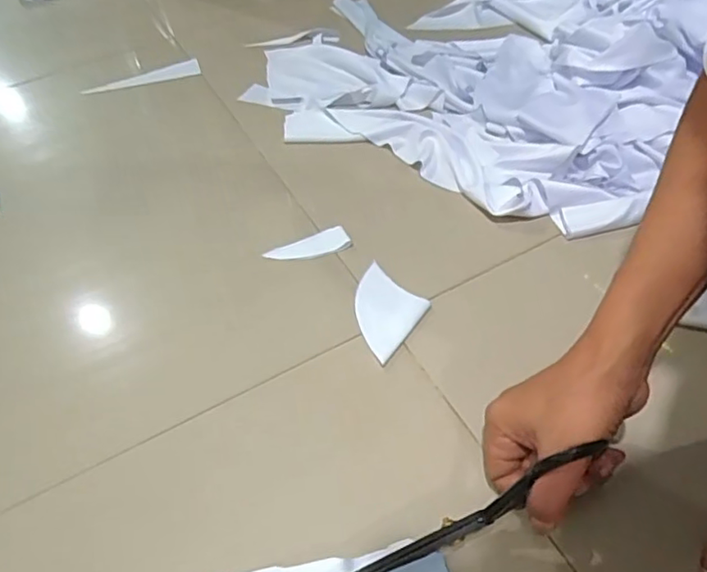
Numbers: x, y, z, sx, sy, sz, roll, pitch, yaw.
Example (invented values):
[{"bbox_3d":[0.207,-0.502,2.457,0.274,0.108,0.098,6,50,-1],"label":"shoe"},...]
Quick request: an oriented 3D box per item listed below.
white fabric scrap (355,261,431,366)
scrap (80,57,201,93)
[{"bbox_3d":[0.024,0.024,0.541,0.077,0.005,0.078,34,61,25],"label":"white fabric scrap"},{"bbox_3d":[-0.289,-0.287,0.792,0.155,0.006,0.034,-21,54,-13],"label":"scrap"}]

